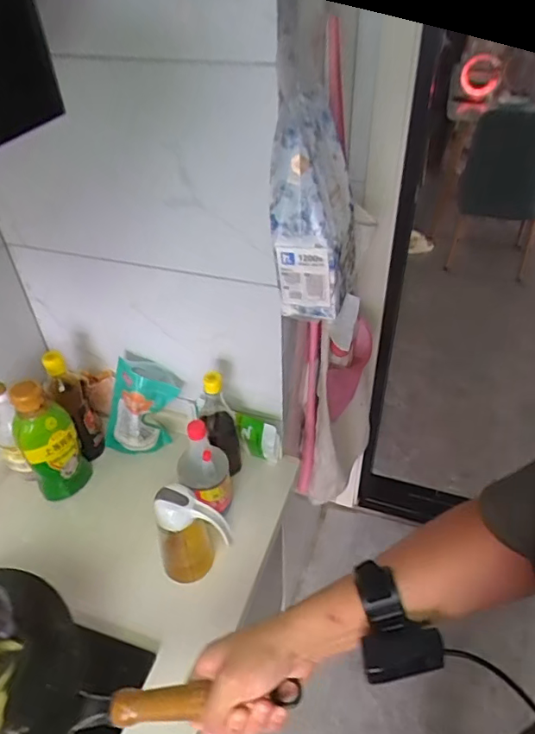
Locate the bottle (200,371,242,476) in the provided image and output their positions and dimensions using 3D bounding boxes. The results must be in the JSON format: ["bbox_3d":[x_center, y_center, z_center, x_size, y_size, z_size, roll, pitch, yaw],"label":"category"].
[{"bbox_3d":[-0.089,0.114,0.952,0.058,0.254,0.094,-3,42,0],"label":"bottle"}]

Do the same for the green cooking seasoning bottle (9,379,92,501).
[{"bbox_3d":[-0.399,0.137,0.948,0.089,0.254,0.062,-11,42,-8],"label":"green cooking seasoning bottle"}]

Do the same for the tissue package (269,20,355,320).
[{"bbox_3d":[0.069,-0.263,0.738,0.108,0.347,0.178,6,42,10],"label":"tissue package"}]

